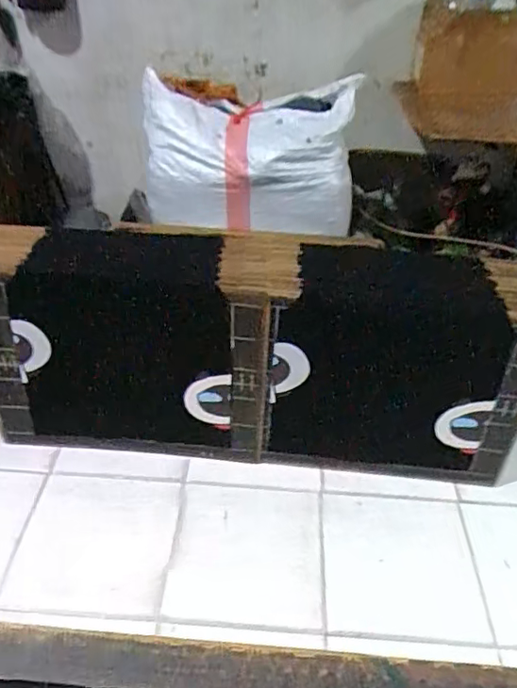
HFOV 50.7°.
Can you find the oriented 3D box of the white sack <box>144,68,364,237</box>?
[{"bbox_3d":[-0.032,-0.495,1.523,0.571,0.368,0.243,-5,40,-11],"label":"white sack"}]

